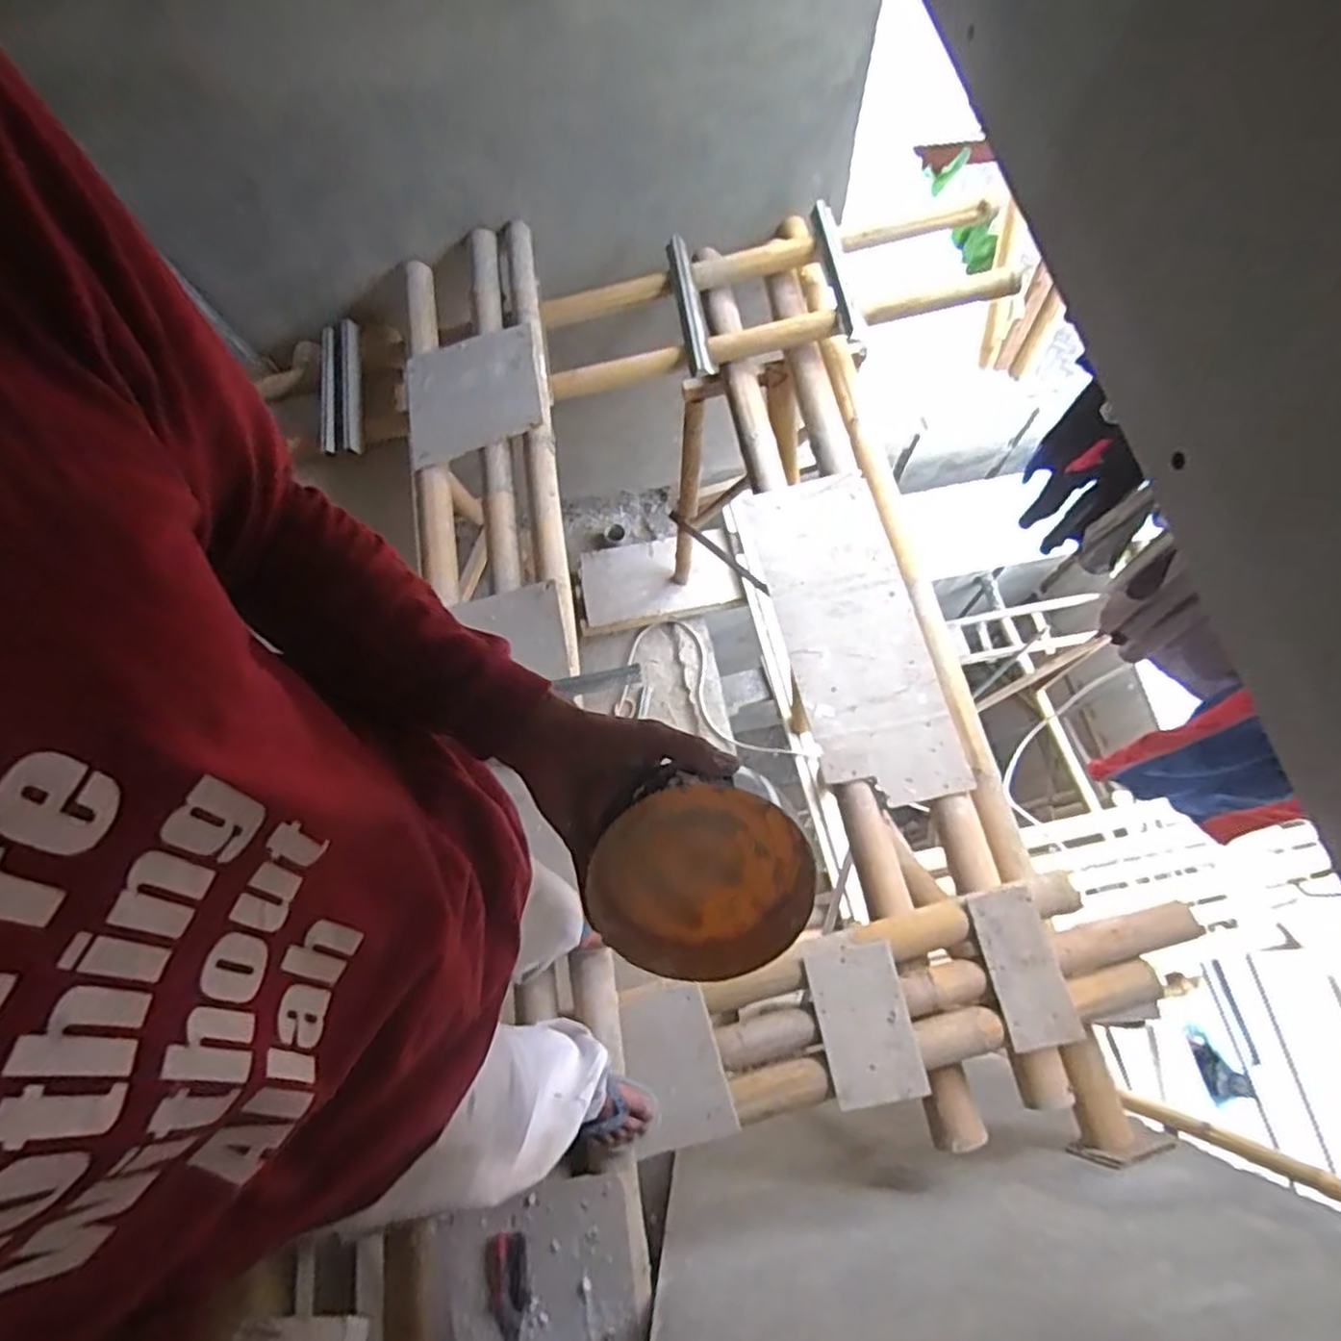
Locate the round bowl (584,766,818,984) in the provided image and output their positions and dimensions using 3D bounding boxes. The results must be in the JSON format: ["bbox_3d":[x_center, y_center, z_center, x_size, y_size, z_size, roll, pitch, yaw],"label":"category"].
[{"bbox_3d":[0.018,0.137,0.488,0.144,0.029,0.144,-1,106,-3],"label":"round bowl"}]

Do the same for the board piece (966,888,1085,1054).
[{"bbox_3d":[0.617,0.521,1.280,0.115,0.018,0.250,-14,69,7],"label":"board piece"}]

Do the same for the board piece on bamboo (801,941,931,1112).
[{"bbox_3d":[0.335,0.613,1.272,0.155,0.016,0.242,-12,60,4],"label":"board piece on bamboo"}]

